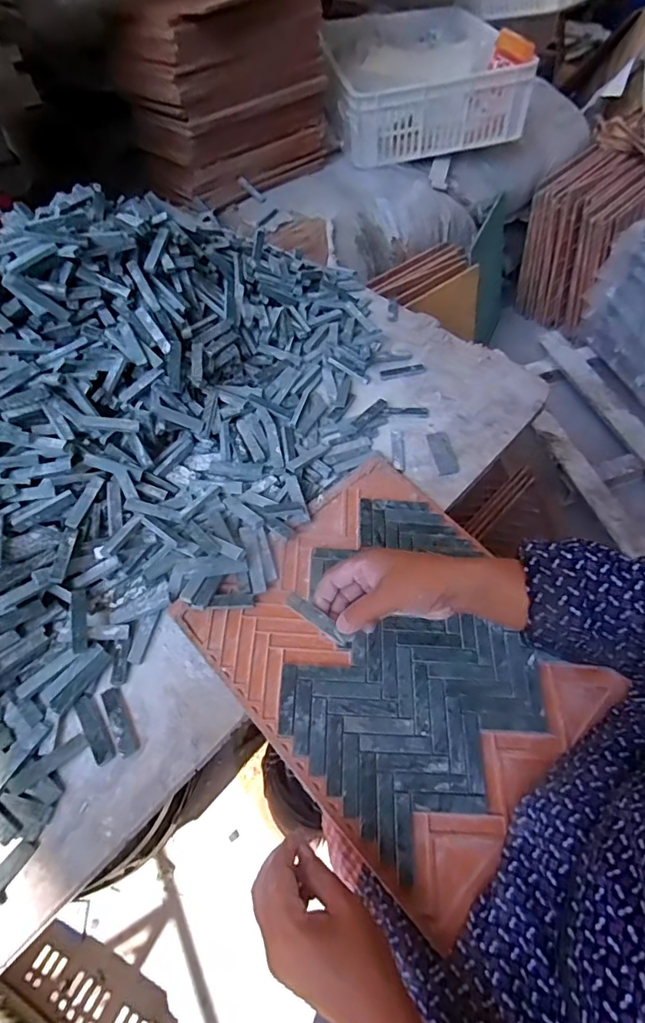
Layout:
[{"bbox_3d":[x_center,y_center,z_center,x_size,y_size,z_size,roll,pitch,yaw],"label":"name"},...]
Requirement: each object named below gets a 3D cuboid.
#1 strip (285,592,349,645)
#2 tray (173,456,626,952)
[{"bbox_3d":[-0.004,0.089,0.415,0.060,0.004,0.013,36,78,1],"label":"strip"},{"bbox_3d":[0.076,0.132,0.481,0.285,0.010,0.337,-40,70,-20],"label":"tray"}]

